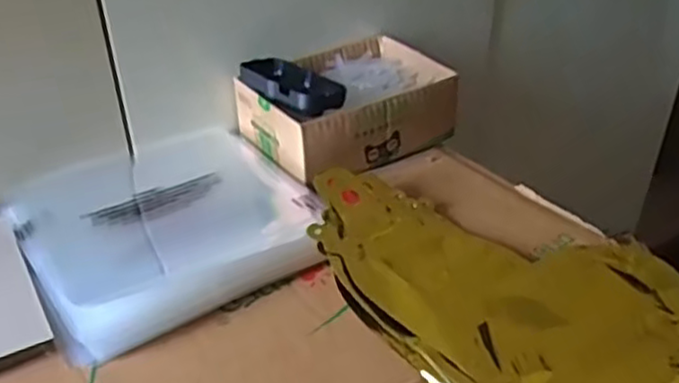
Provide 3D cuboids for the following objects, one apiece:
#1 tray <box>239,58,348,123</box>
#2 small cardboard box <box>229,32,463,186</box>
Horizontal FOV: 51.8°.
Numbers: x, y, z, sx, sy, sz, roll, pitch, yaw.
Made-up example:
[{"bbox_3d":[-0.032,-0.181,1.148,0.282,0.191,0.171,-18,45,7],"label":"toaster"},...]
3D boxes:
[{"bbox_3d":[-0.046,-0.100,0.647,0.061,0.026,0.111,-21,40,-27],"label":"tray"},{"bbox_3d":[0.013,-0.081,0.689,0.191,0.066,0.146,-21,40,-27],"label":"small cardboard box"}]

